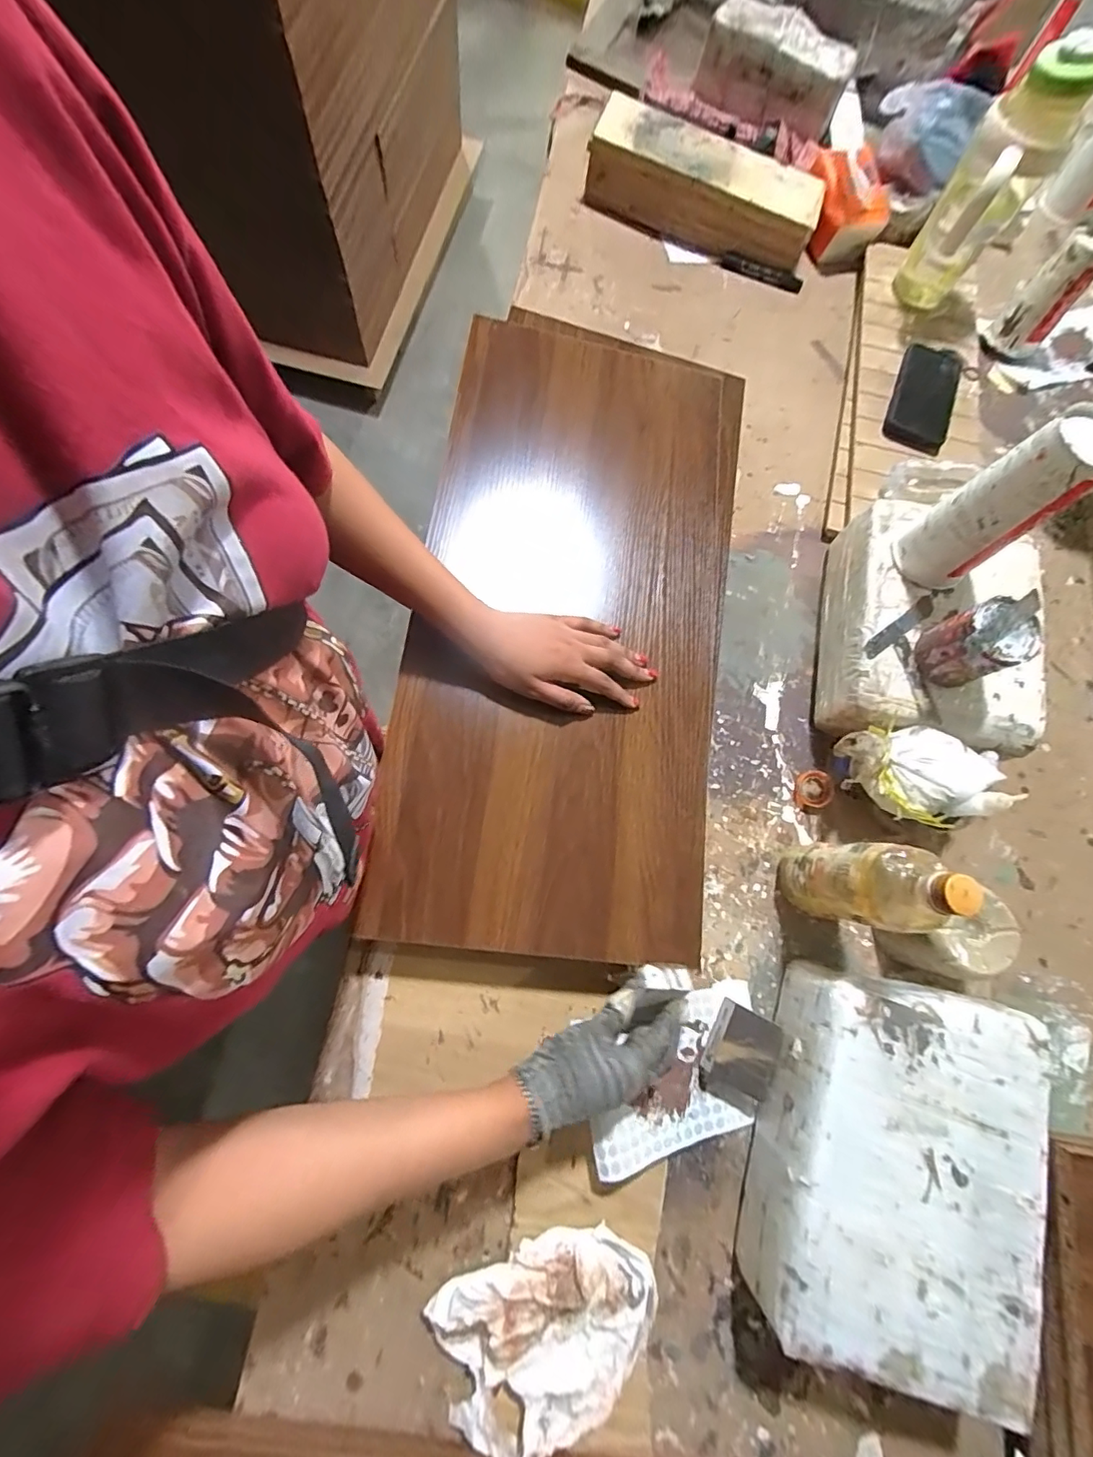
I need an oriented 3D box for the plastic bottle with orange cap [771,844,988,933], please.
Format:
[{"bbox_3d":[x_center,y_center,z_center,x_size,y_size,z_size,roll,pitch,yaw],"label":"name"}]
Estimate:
[{"bbox_3d":[0.286,0.142,0.472,0.062,0.204,0.071,15,76,2],"label":"plastic bottle with orange cap"}]

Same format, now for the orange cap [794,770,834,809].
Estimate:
[{"bbox_3d":[0.304,0.069,0.585,0.042,0.010,0.041,0,76,-1],"label":"orange cap"}]

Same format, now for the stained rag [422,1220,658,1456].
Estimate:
[{"bbox_3d":[0.004,0.503,0.418,0.178,0.033,0.138,-14,77,-5],"label":"stained rag"}]

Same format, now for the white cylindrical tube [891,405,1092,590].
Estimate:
[{"bbox_3d":[0.416,-0.203,0.483,0.070,0.175,0.070,-39,80,-10],"label":"white cylindrical tube"}]

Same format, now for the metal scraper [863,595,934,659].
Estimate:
[{"bbox_3d":[0.373,-0.107,0.542,0.106,0.005,0.017,-36,76,-11],"label":"metal scraper"}]

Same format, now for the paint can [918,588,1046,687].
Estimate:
[{"bbox_3d":[0.412,-0.082,0.493,0.073,0.074,0.067,-24,78,-7],"label":"paint can"}]

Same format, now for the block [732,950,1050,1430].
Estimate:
[{"bbox_3d":[0.300,0.366,0.454,0.205,0.098,0.277,15,76,2],"label":"block"}]

